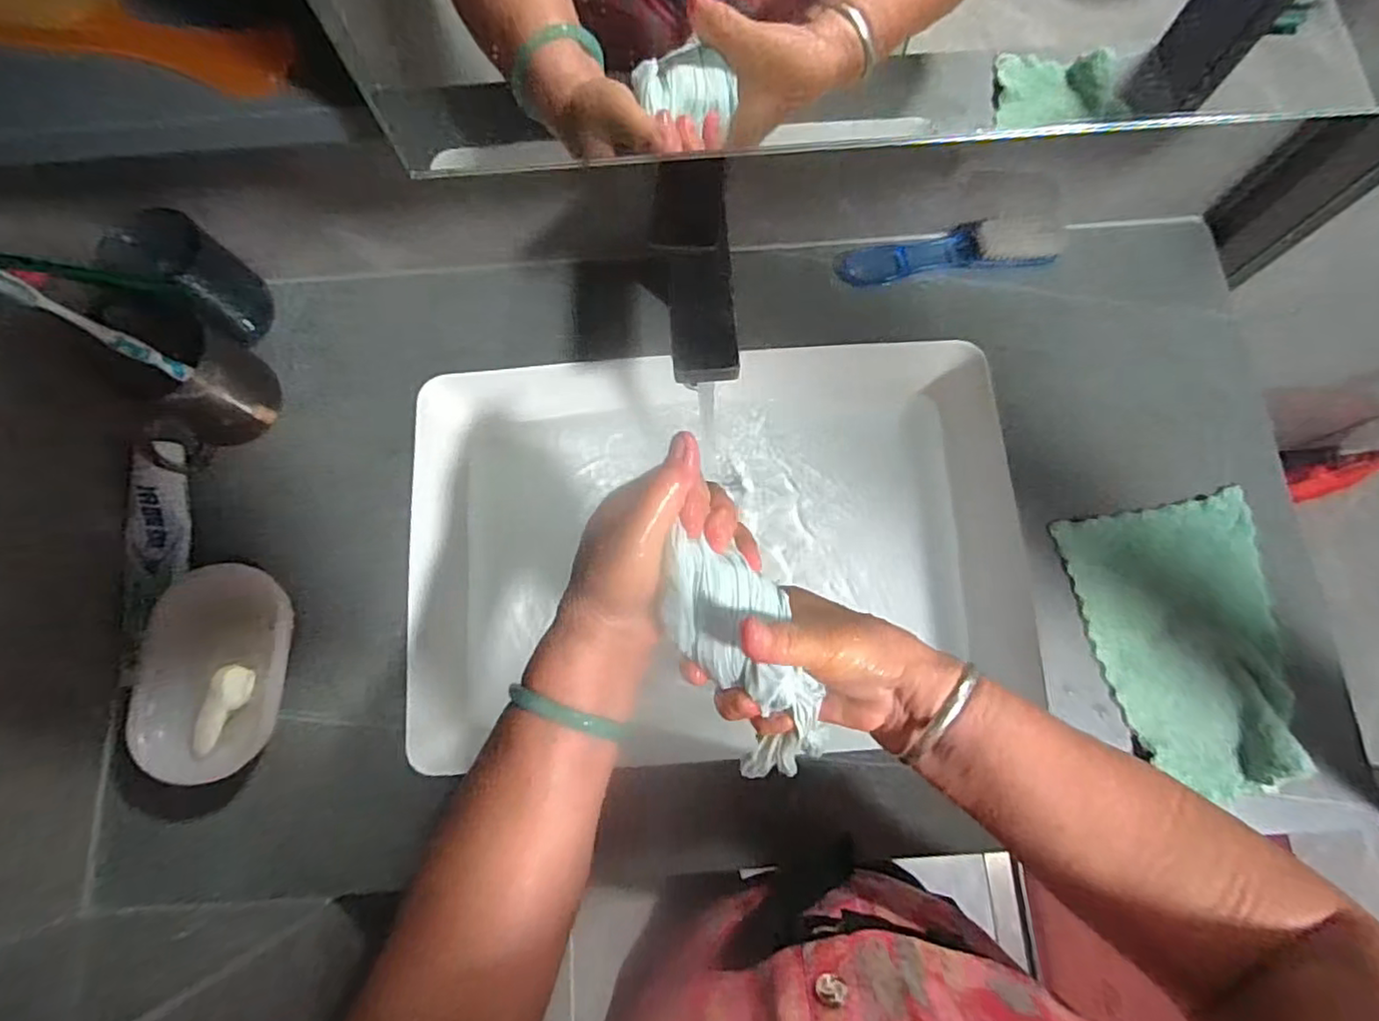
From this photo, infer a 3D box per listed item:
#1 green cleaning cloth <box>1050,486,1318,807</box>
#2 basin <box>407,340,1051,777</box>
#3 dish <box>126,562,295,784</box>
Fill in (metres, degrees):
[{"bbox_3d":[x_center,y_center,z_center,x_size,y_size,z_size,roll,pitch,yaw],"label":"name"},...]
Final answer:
[{"bbox_3d":[0.381,0.095,0.474,0.141,0.027,0.206,-9,73,-1],"label":"green cleaning cloth"},{"bbox_3d":[0.013,0.022,0.583,0.506,0.122,0.356,-3,77,1],"label":"basin"},{"bbox_3d":[-0.368,0.124,0.497,0.114,0.035,0.157,-1,77,1],"label":"dish"}]

